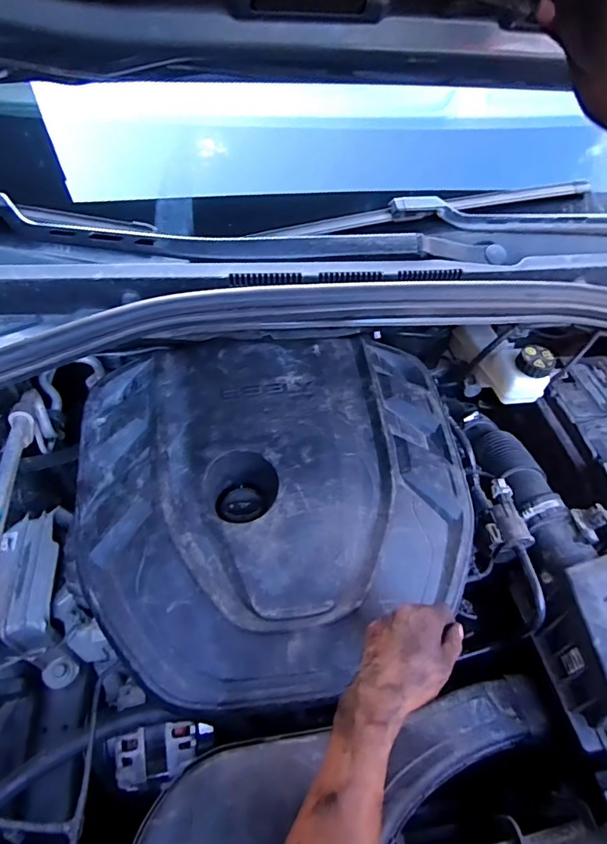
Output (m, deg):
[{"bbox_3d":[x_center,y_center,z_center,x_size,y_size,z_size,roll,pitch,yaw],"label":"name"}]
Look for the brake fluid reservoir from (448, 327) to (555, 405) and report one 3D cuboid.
[{"bbox_3d":[0.320,-0.105,0.781,0.068,0.095,0.233,-5,25,-8],"label":"brake fluid reservoir"}]

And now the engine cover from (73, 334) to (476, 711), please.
[{"bbox_3d":[-0.027,0.086,0.610,0.483,0.088,0.446,-6,52,-9],"label":"engine cover"}]

